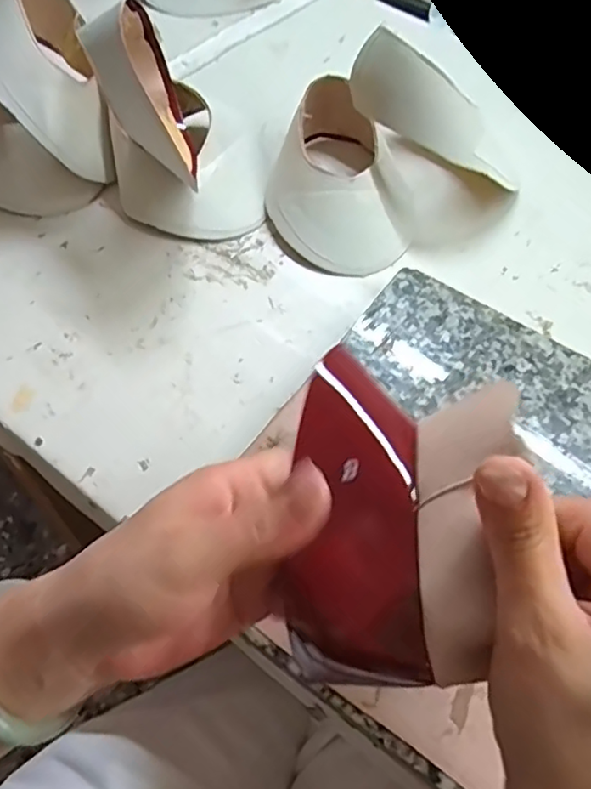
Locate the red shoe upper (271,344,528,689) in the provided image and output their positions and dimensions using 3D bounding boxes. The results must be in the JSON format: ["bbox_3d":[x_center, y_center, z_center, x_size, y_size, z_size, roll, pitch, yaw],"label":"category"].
[{"bbox_3d":[0.037,0.041,0.231,0.074,0.058,0.121,11,60,5],"label":"red shoe upper"}]

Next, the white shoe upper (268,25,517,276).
[{"bbox_3d":[0.080,-0.192,0.477,0.181,0.106,0.168,1,60,-1],"label":"white shoe upper"}]

